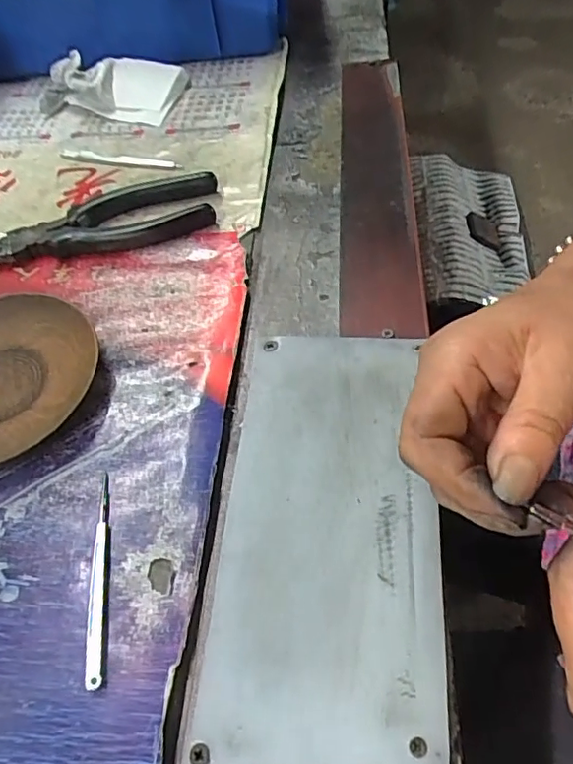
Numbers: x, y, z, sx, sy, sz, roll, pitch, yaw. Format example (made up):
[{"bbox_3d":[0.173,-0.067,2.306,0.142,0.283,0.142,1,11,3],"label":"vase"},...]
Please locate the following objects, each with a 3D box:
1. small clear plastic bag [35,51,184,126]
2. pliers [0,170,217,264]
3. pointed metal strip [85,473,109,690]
[{"bbox_3d":[-0.155,-0.261,0.489,0.120,0.034,0.068,8,55,11],"label":"small clear plastic bag"},{"bbox_3d":[-0.128,-0.111,0.389,0.162,0.015,0.055,-15,54,-6],"label":"pliers"},{"bbox_3d":[-0.083,0.084,0.249,0.007,0.005,0.092,-10,54,-2],"label":"pointed metal strip"}]

